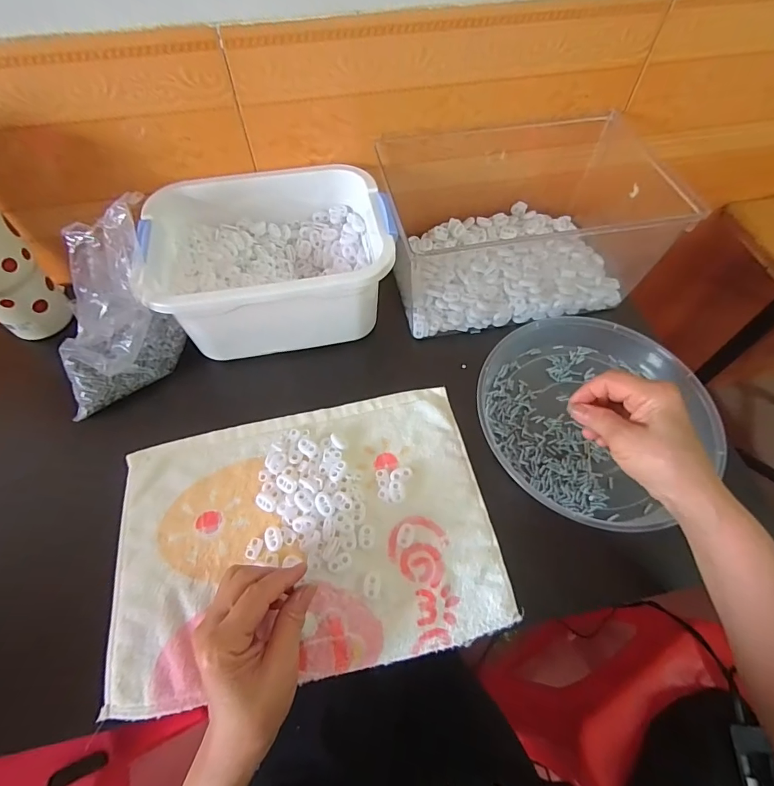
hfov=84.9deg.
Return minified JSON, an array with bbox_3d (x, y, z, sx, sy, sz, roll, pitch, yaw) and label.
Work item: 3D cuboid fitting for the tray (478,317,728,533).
[{"bbox_3d":[0.206,0.021,0.434,0.222,0.039,0.218,0,60,0],"label":"tray"}]

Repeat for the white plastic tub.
[{"bbox_3d":[-0.126,-0.145,0.477,0.247,0.106,0.190,-14,60,-8],"label":"white plastic tub"}]

